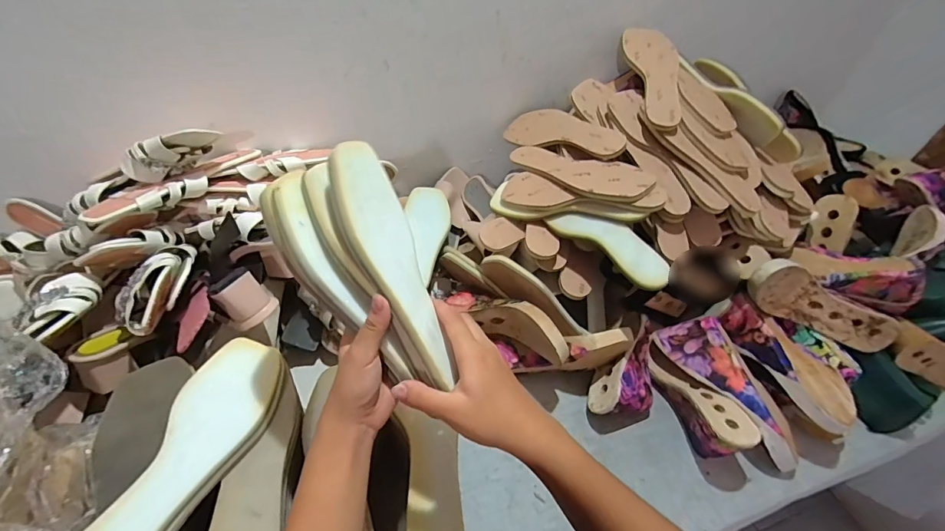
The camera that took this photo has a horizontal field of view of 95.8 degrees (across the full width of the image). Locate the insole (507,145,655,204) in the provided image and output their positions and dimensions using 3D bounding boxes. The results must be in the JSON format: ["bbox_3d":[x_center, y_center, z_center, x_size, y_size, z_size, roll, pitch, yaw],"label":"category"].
[{"bbox_3d":[0.158,-0.148,0.667,0.079,0.024,0.238,-34,45,-32],"label":"insole"}]

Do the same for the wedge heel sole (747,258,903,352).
[{"bbox_3d":[0.510,0.061,0.636,0.235,0.080,0.053,27,48,-4],"label":"wedge heel sole"}]

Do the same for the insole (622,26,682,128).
[{"bbox_3d":[0.296,-0.307,0.689,0.078,0.017,0.229,3,62,-3],"label":"insole"}]

